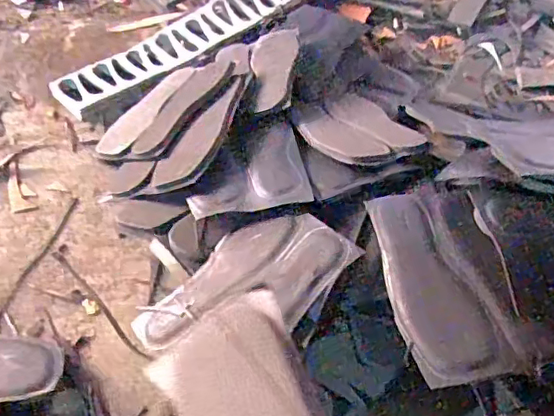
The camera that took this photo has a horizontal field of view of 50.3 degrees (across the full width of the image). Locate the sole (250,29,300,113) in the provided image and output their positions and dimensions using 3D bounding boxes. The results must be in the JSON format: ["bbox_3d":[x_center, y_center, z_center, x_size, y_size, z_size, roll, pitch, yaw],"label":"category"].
[{"bbox_3d":[-0.005,-0.237,0.999,0.078,0.017,0.234,5,49,-1],"label":"sole"}]

